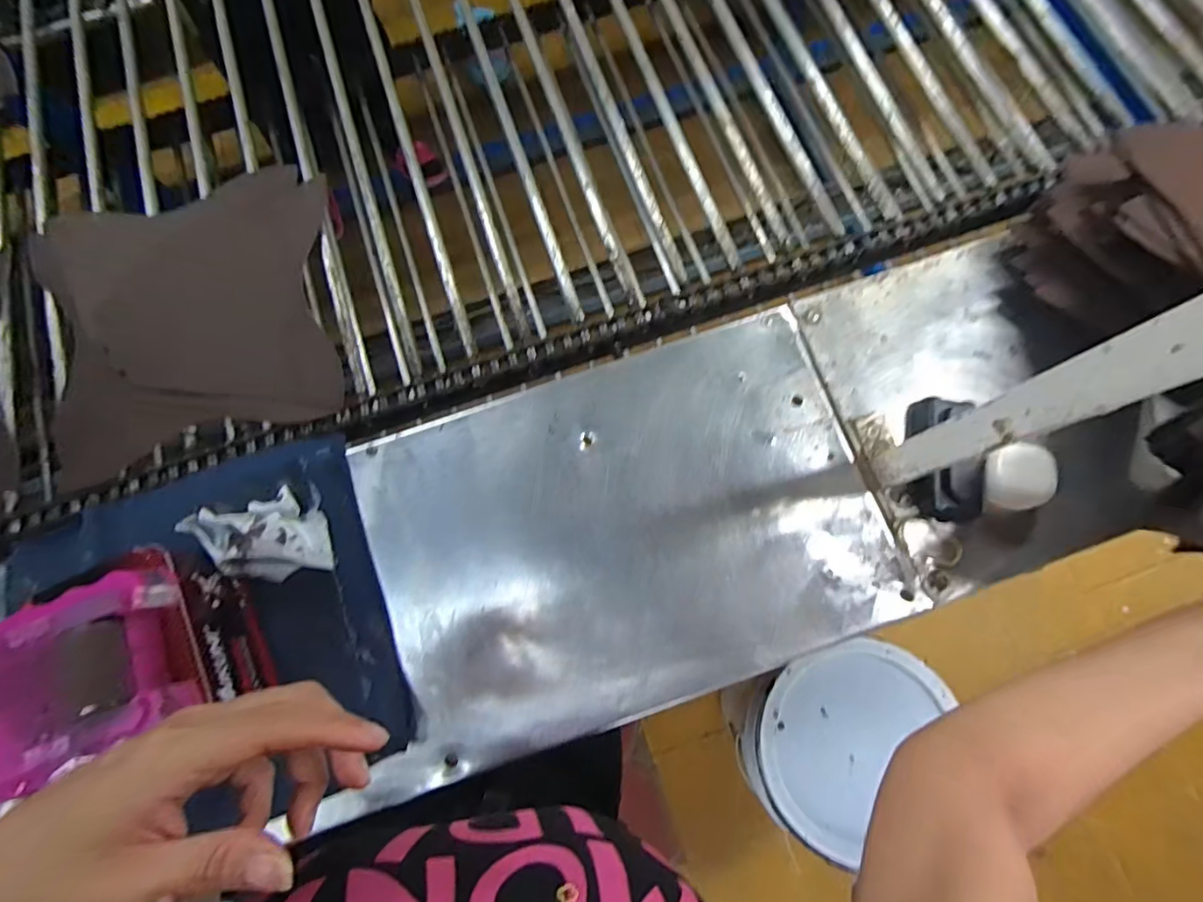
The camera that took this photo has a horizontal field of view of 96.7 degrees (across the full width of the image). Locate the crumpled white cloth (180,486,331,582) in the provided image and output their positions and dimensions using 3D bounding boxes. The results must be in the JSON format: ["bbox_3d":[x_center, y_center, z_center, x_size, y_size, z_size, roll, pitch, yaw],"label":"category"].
[{"bbox_3d":[-0.288,0.071,0.452,0.093,0.057,0.078,-14,75,-3],"label":"crumpled white cloth"}]

